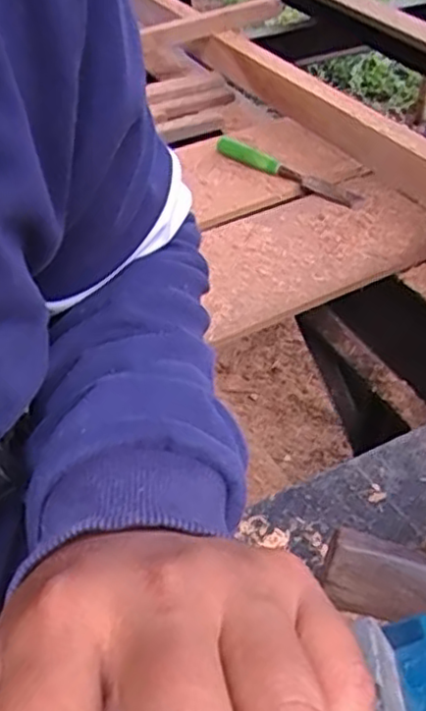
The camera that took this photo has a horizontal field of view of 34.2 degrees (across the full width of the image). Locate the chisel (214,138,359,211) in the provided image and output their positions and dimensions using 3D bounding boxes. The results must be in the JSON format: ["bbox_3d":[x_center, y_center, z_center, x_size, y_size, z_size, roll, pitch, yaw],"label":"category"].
[{"bbox_3d":[0.101,-0.251,0.952,0.231,0.032,0.027,29,51,29],"label":"chisel"}]

